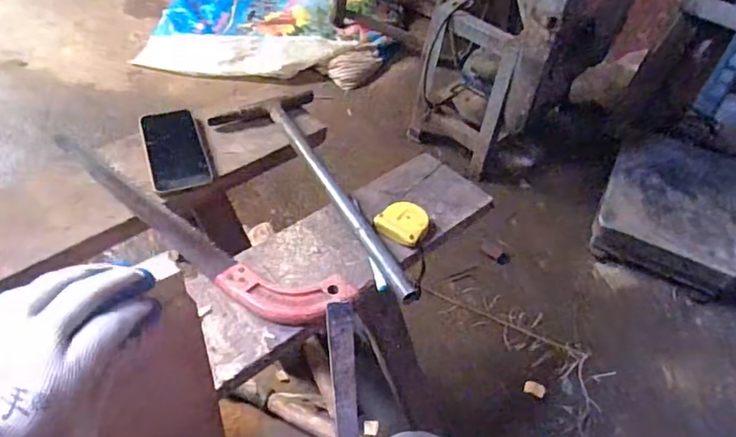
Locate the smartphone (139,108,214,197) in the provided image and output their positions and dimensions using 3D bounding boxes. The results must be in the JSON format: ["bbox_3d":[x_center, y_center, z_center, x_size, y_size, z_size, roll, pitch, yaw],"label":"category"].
[{"bbox_3d":[-0.267,-0.098,0.728,0.073,0.013,0.160,-15,51,-18],"label":"smartphone"}]

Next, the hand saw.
[{"bbox_3d":[-0.234,0.011,0.634,0.467,0.016,0.080,26,51,18],"label":"hand saw"}]

